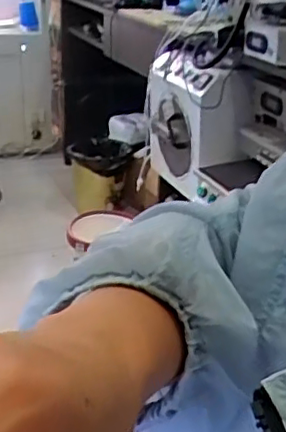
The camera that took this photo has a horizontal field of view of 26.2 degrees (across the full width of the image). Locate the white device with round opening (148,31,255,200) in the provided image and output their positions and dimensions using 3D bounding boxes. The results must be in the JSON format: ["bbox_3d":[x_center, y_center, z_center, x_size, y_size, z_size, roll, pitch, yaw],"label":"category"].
[{"bbox_3d":[0.162,-0.298,1.834,0.149,0.429,0.478,-5,26,-18],"label":"white device with round opening"}]

